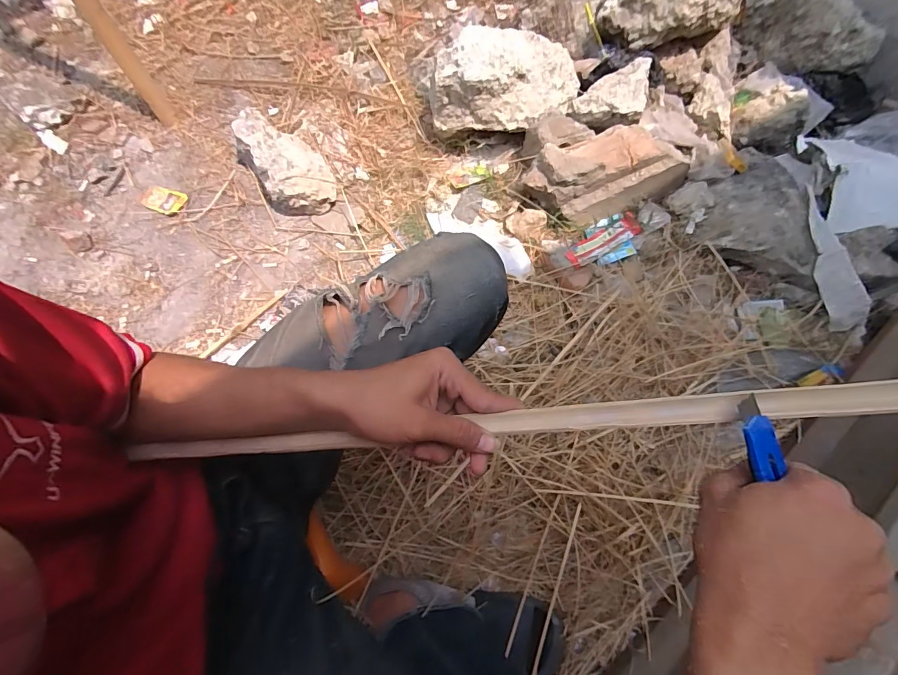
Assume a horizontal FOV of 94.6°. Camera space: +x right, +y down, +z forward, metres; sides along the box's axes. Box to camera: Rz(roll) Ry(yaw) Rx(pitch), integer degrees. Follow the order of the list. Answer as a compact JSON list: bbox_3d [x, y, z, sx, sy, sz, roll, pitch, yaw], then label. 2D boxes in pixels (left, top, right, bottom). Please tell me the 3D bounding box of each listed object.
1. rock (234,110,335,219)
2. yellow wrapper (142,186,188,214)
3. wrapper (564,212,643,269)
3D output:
[{"bbox_3d":[-0.411,-0.438,1.047,0.168,0.129,0.279,-34,72,-15],"label":"rock"},{"bbox_3d":[-0.718,-0.346,1.042,0.105,0.013,0.062,8,67,1],"label":"yellow wrapper"},{"bbox_3d":[0.357,-0.225,0.980,0.210,0.037,0.071,-29,71,-13],"label":"wrapper"}]

